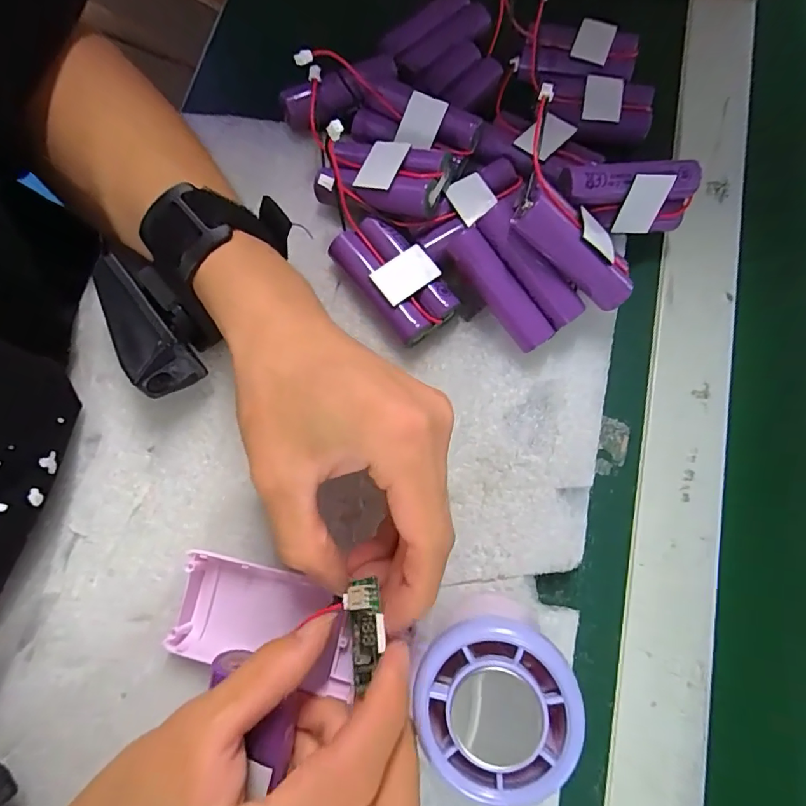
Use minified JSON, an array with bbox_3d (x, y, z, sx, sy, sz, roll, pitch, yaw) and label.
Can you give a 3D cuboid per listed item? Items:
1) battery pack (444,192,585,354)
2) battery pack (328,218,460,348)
[{"bbox_3d":[0.055,-0.061,0.237,0.039,0.016,0.066,-36,95,24],"label":"battery pack"},{"bbox_3d":[-0.005,-0.063,0.247,0.036,0.021,0.065,-40,77,-8],"label":"battery pack"}]

